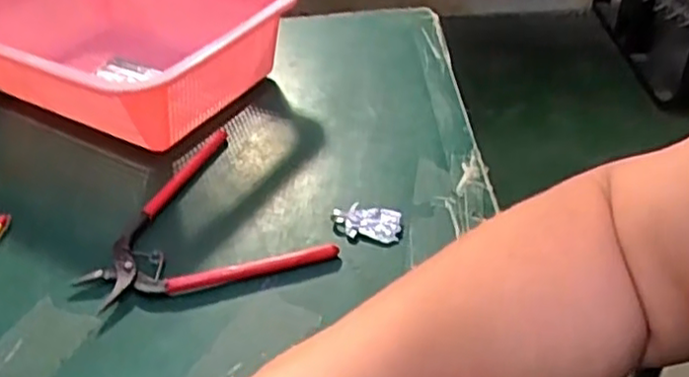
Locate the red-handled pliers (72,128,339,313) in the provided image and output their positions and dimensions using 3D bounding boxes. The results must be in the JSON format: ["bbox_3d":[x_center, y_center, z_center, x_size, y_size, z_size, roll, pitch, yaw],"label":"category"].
[{"bbox_3d":[-0.096,0.011,0.448,0.143,0.011,0.150,-13,40,-11],"label":"red-handled pliers"}]

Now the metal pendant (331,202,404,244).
[{"bbox_3d":[0.014,0.019,0.428,0.043,0.010,0.024,7,41,13],"label":"metal pendant"}]

